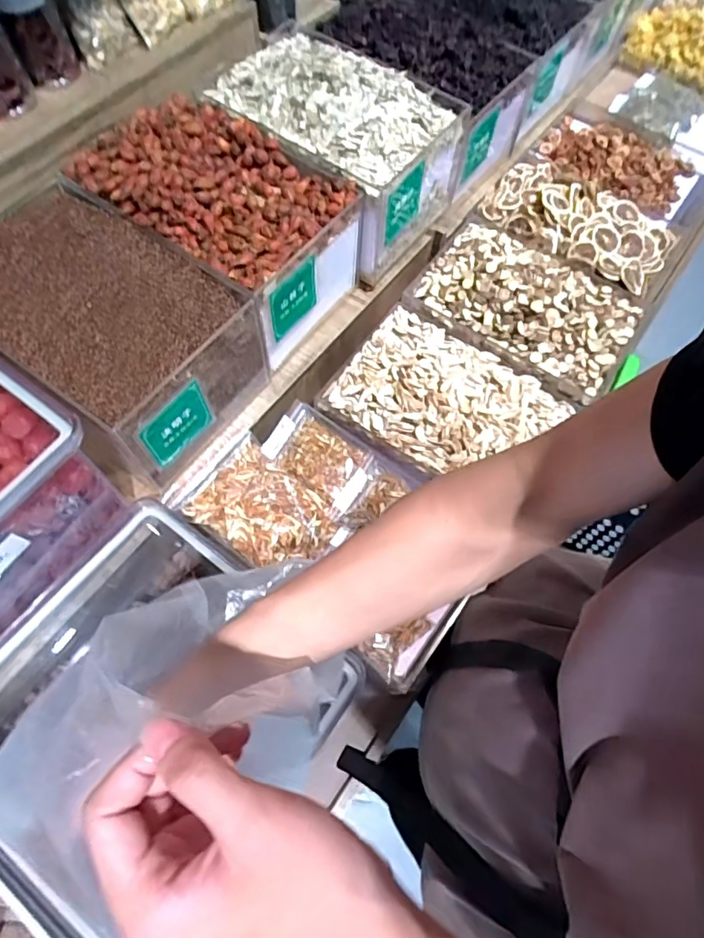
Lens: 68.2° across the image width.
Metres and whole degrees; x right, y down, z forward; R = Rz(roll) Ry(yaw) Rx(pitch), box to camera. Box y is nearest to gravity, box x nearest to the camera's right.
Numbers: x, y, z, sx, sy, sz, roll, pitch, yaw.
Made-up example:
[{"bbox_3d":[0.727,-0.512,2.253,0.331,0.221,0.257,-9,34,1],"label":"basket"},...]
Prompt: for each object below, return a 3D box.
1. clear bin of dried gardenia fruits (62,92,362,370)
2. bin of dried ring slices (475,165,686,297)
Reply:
[{"bbox_3d":[-0.154,-0.301,0.665,0.306,0.180,0.200,35,69,13],"label":"clear bin of dried gardenia fruits"},{"bbox_3d":[0.358,-0.392,0.815,0.298,0.044,0.202,26,67,10],"label":"bin of dried ring slices"}]

